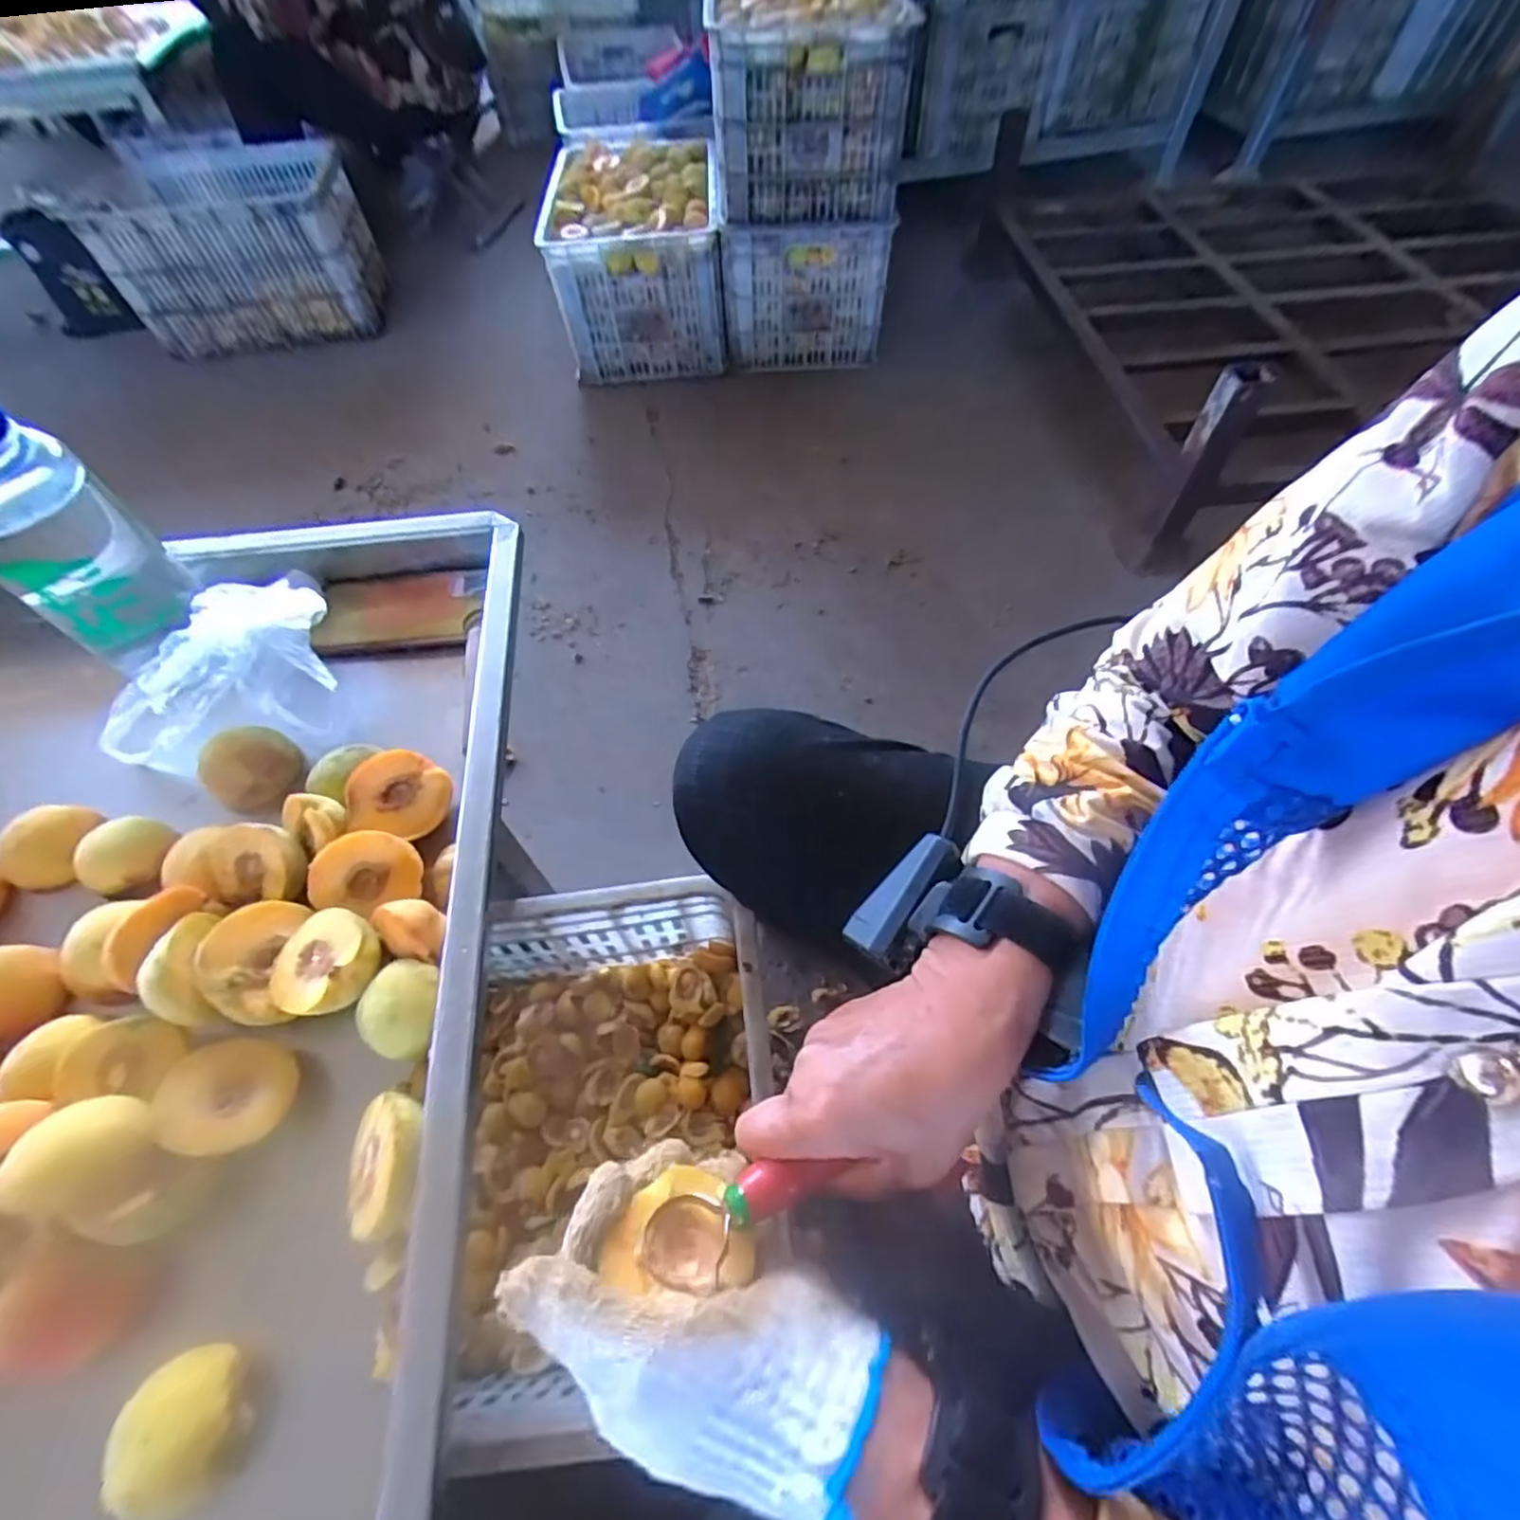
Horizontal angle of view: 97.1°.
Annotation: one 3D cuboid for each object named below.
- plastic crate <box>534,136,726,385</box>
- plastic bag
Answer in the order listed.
[{"bbox_3d":[-0.263,-1.114,1.493,0.346,0.309,0.501,-4,57,0],"label":"plastic crate"},{"bbox_3d":[-0.392,-0.067,0.515,0.134,0.064,0.186,21,60,15],"label":"plastic bag"}]

